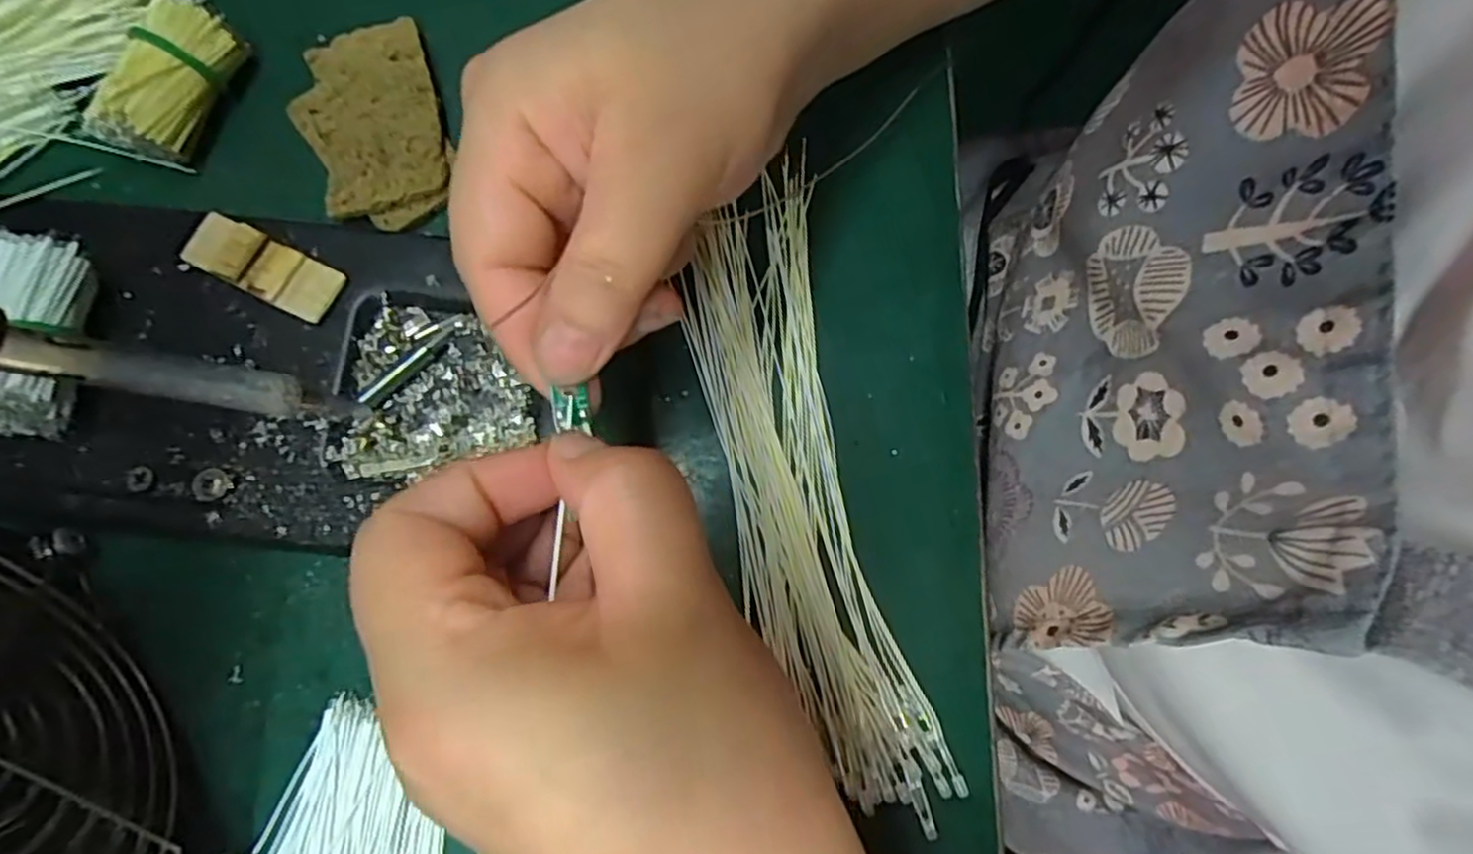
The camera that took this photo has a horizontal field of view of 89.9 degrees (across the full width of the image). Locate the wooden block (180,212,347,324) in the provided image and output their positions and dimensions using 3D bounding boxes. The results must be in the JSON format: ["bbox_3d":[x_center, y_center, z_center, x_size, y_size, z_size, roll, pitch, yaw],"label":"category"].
[{"bbox_3d":[-0.148,-0.050,0.231,0.050,0.007,0.018,26,79,5],"label":"wooden block"}]

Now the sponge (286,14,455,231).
[{"bbox_3d":[-0.123,-0.101,0.251,0.047,0.012,0.071,-21,79,-5],"label":"sponge"}]

